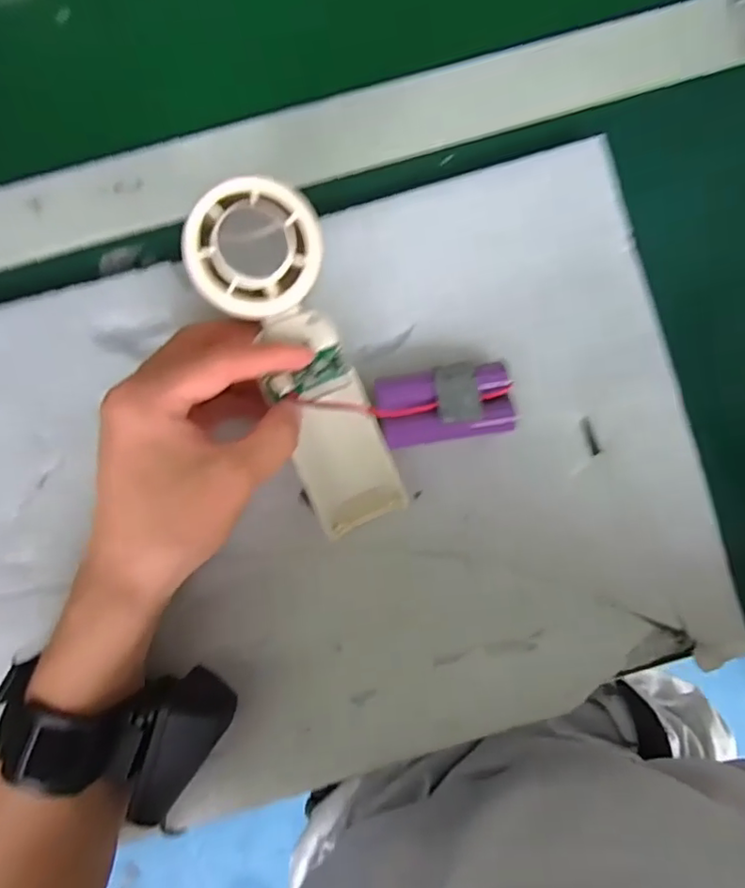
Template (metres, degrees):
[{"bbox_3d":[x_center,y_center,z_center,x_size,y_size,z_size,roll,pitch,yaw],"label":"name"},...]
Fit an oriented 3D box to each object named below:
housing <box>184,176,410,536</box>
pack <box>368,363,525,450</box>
[{"bbox_3d":[-0.031,-0.035,0.266,0.051,0.040,0.164,-23,117,-3],"label":"housing"},{"bbox_3d":[0.035,-0.019,0.284,0.065,0.025,0.035,-9,89,0],"label":"pack"}]

